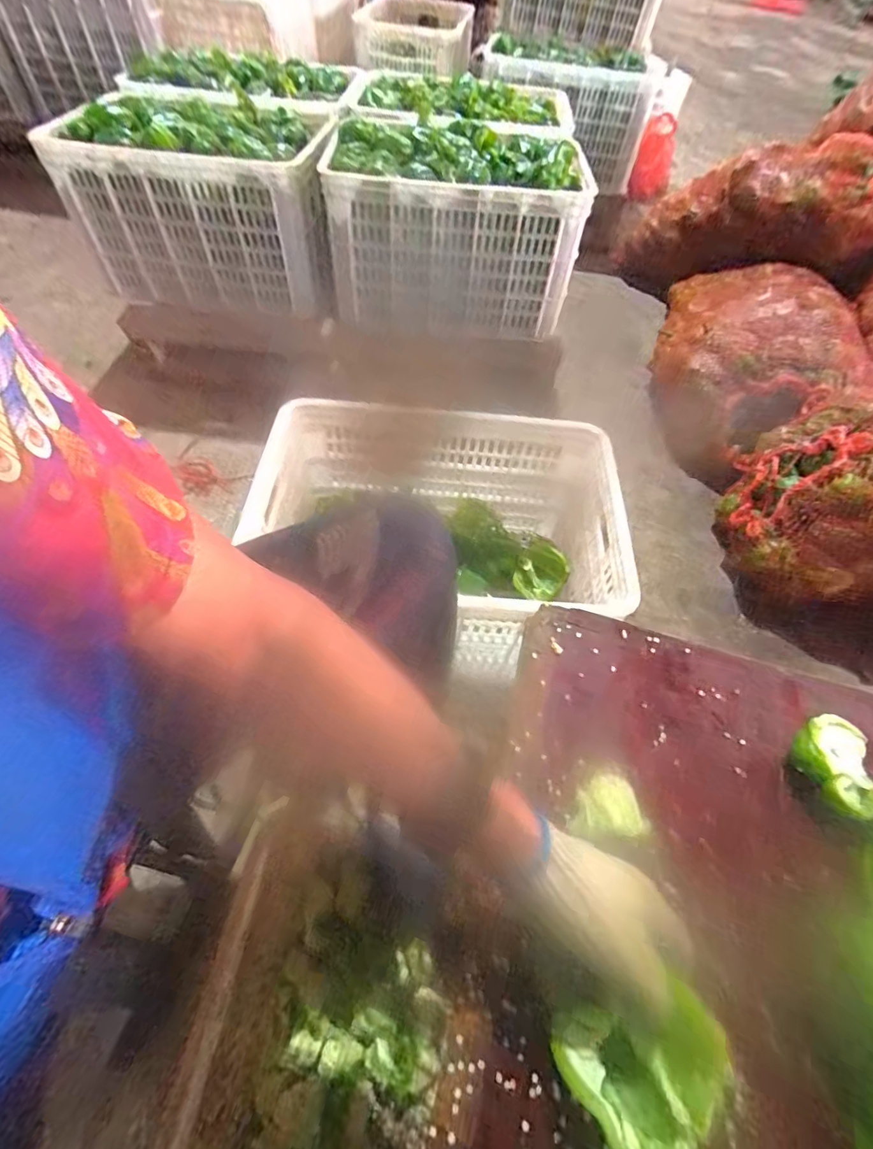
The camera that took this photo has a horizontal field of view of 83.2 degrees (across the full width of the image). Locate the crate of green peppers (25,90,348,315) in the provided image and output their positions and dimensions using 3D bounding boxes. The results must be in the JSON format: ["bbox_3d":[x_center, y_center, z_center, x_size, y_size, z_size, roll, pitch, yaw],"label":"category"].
[{"bbox_3d":[-0.473,-0.805,1.073,0.517,0.289,0.327,6,57,0],"label":"crate of green peppers"}]

